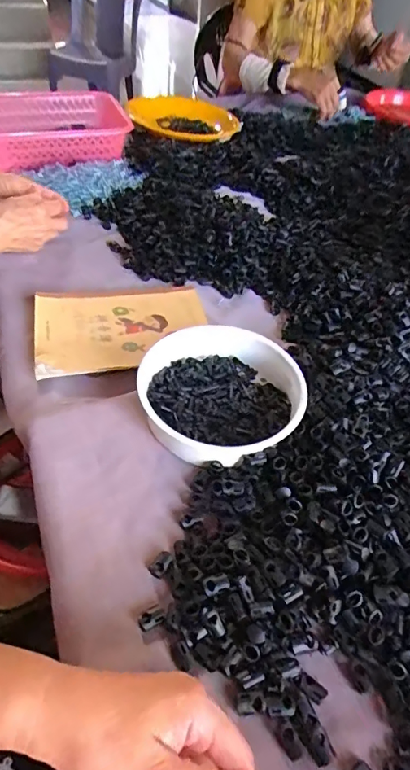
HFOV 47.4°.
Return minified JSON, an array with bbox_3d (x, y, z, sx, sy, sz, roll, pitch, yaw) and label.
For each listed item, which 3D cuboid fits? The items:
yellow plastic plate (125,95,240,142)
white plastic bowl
[{"bbox_3d":[-0.058,-0.557,0.971,0.199,0.033,0.203,3,48,-3],"label":"yellow plastic plate"},{"bbox_3d":[0.018,0.009,0.476,0.158,0.048,0.154,3,48,-3],"label":"white plastic bowl"}]

